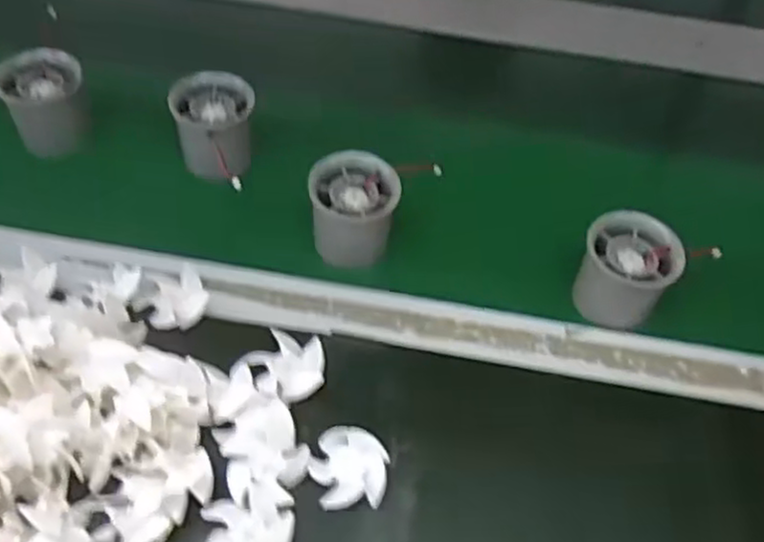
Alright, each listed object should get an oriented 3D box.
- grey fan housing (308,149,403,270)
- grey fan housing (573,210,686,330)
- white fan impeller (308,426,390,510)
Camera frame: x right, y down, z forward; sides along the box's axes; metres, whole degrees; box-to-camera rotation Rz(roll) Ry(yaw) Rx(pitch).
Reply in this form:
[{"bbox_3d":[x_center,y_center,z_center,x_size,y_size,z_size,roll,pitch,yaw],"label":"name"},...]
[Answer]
[{"bbox_3d":[-0.018,-0.039,0.473,0.053,0.054,0.053,2,52,-2],"label":"grey fan housing"},{"bbox_3d":[0.150,0.001,0.456,0.054,0.054,0.052,2,52,-2],"label":"grey fan housing"},{"bbox_3d":[-0.017,0.105,0.392,0.039,0.019,0.039,2,52,-2],"label":"white fan impeller"}]

